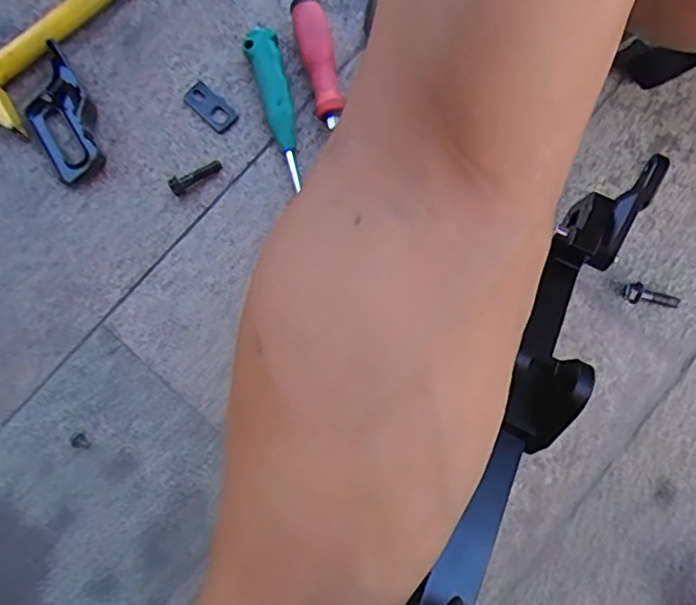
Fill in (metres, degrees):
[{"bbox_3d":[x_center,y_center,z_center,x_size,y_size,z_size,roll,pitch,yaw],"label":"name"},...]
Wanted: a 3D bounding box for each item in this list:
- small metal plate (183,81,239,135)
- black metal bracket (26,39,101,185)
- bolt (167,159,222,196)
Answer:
[{"bbox_3d":[-0.128,-0.182,0.543,0.052,0.005,0.026,41,83,8],"label":"small metal plate"},{"bbox_3d":[-0.261,-0.172,0.531,0.057,0.026,0.121,-29,80,-4],"label":"black metal bracket"},{"bbox_3d":[-0.138,-0.114,0.527,0.050,0.011,0.015,-33,81,-5],"label":"bolt"}]

